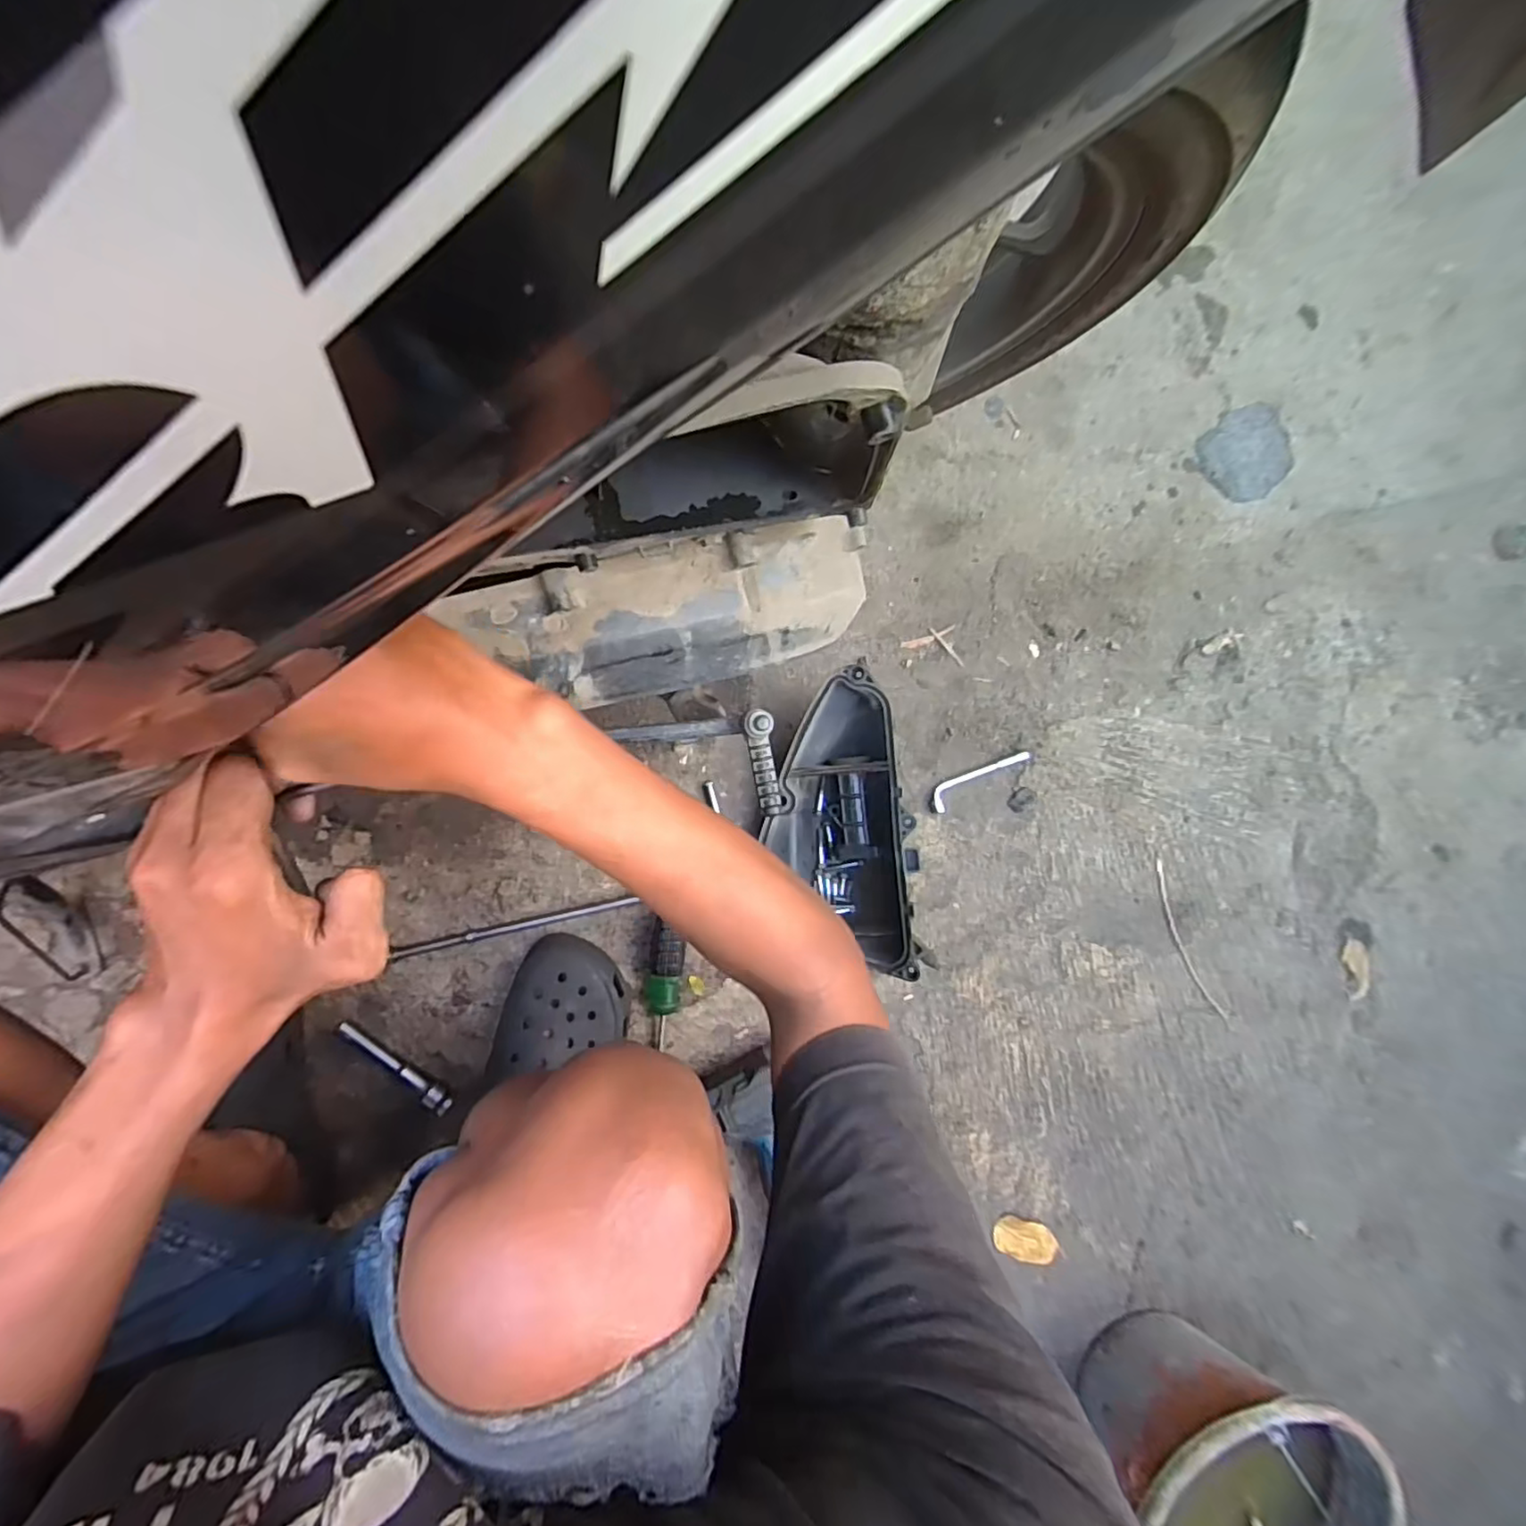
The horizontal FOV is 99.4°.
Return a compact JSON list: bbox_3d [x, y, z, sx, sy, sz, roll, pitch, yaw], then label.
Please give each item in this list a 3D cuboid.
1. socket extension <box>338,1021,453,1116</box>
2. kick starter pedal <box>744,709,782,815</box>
[{"bbox_3d":[-0.345,0.286,0.610,0.127,0.022,0.013,42,84,-4],"label":"socket extension"},{"bbox_3d":[0.001,-0.001,0.413,0.016,0.013,0.066,-10,106,-7],"label":"kick starter pedal"}]

